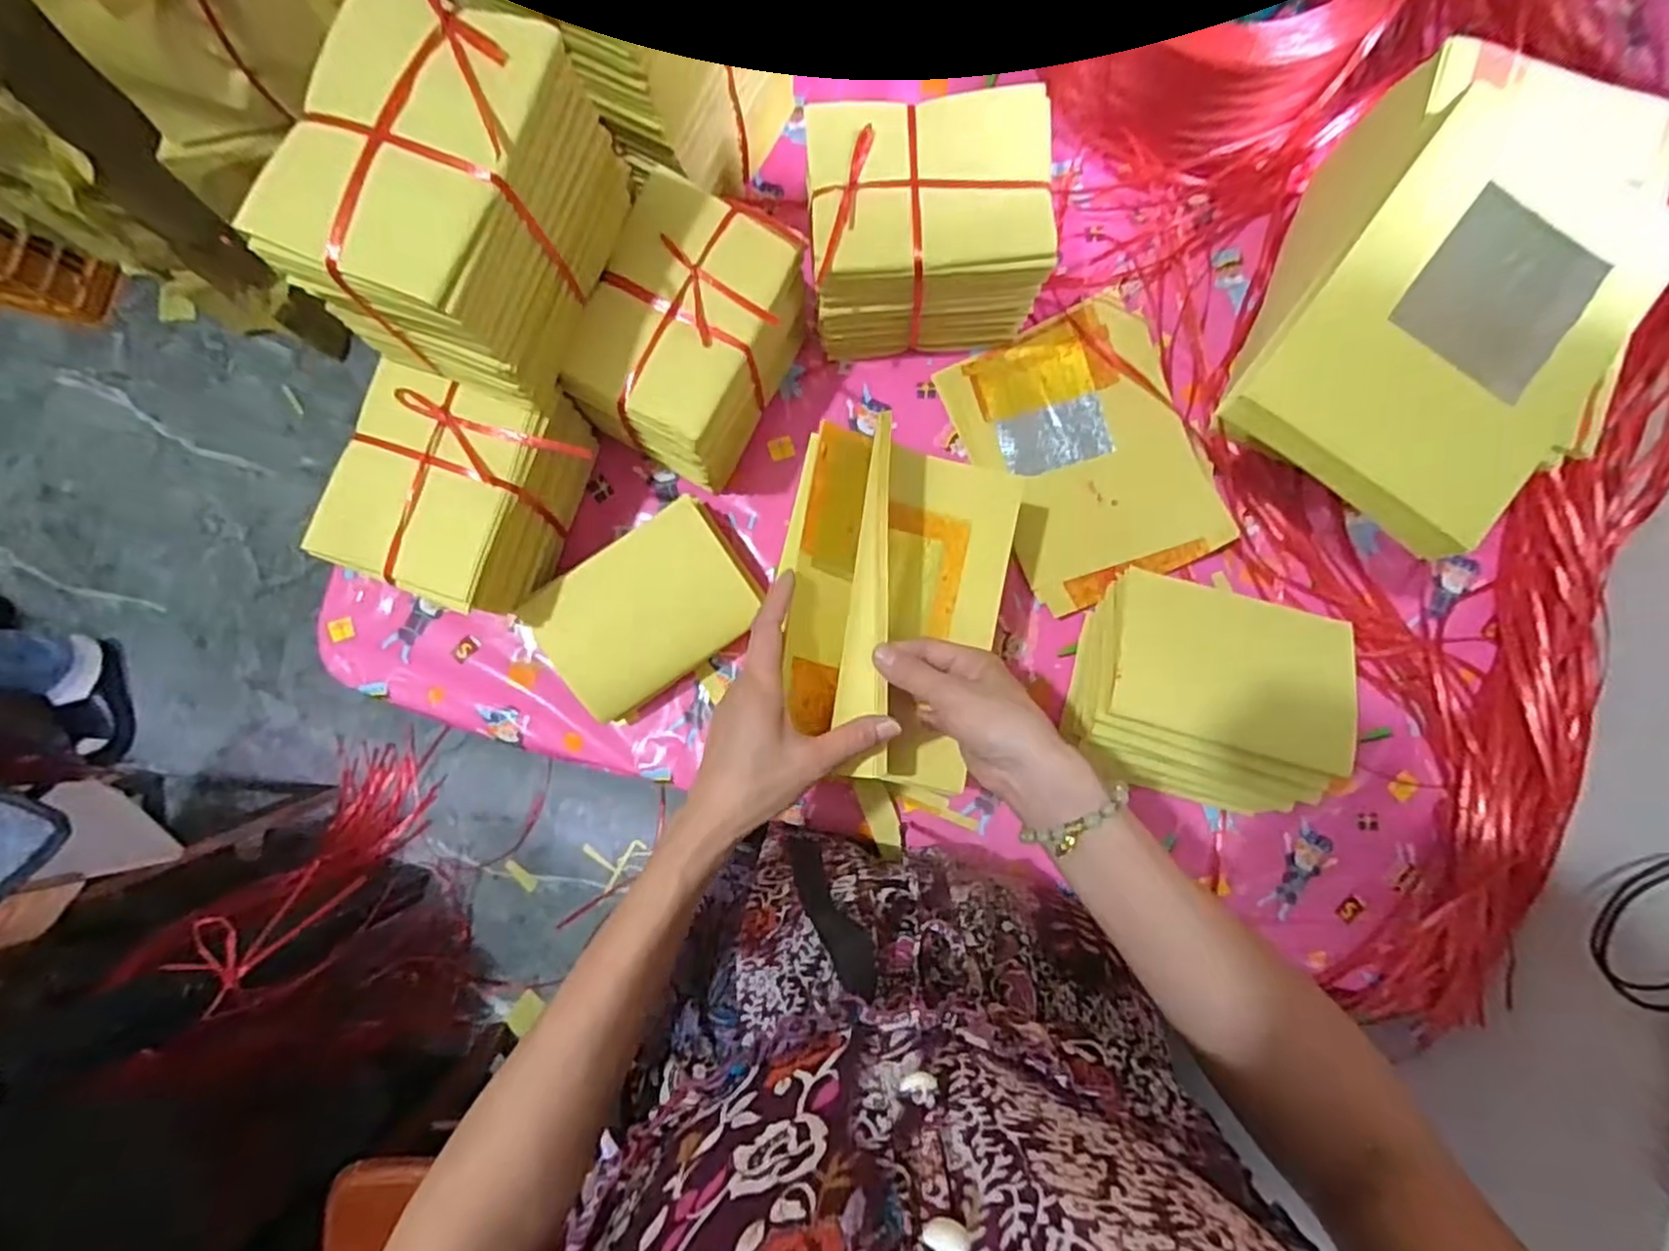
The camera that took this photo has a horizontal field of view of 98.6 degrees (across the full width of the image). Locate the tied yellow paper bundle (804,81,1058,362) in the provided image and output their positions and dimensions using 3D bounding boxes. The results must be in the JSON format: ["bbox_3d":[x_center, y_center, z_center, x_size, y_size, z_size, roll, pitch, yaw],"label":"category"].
[{"bbox_3d":[0.067,-0.294,0.552,0.166,0.141,0.125,-5,86,1],"label":"tied yellow paper bundle"}]

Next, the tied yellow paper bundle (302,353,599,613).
[{"bbox_3d":[-0.264,-0.098,0.539,0.134,0.124,0.161,18,87,2],"label":"tied yellow paper bundle"}]

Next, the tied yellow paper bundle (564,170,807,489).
[{"bbox_3d":[-0.108,-0.215,0.555,0.113,0.140,0.166,27,87,3],"label":"tied yellow paper bundle"}]

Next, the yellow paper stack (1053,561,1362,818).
[{"bbox_3d":[0.269,0.055,0.538,0.167,0.110,0.144,17,87,2],"label":"yellow paper stack"}]

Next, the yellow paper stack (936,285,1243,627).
[{"bbox_3d":[0.210,-0.145,0.603,0.170,0.014,0.229,-24,83,3],"label":"yellow paper stack"}]

